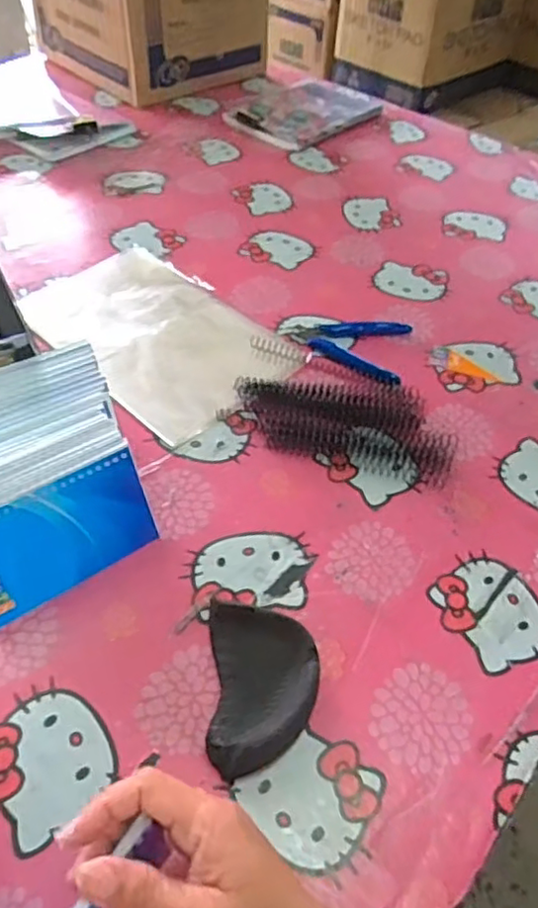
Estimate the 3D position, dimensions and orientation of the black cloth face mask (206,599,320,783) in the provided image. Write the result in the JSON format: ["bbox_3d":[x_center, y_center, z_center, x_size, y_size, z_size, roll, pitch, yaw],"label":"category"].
[{"bbox_3d":[-0.003,0.145,0.396,0.067,0.023,0.099,0,50,-3],"label":"black cloth face mask"}]

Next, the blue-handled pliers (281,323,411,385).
[{"bbox_3d":[0.072,-0.112,0.627,0.124,0.011,0.093,15,50,10],"label":"blue-handled pliers"}]

